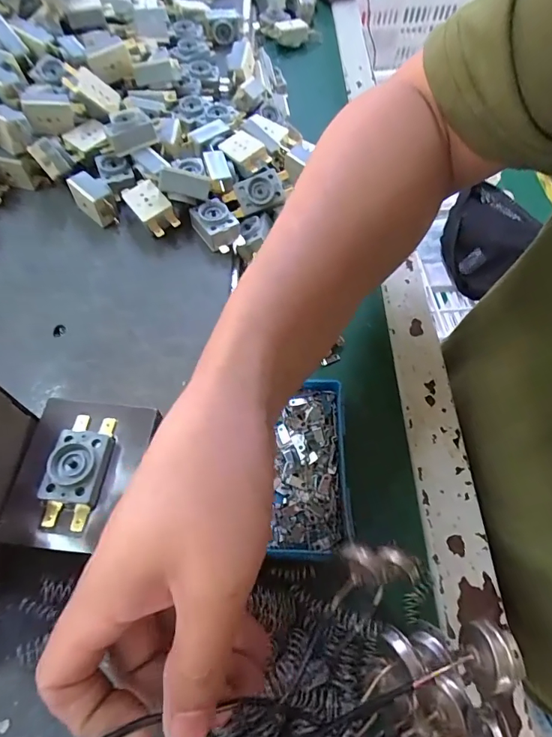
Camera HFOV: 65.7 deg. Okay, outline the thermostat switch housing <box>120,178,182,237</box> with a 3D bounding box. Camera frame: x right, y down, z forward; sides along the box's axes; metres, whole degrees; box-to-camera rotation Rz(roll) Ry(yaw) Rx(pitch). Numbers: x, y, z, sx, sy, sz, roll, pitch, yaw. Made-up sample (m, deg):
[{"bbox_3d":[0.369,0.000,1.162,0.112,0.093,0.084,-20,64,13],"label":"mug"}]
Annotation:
[{"bbox_3d":[-0.100,-0.127,0.342,0.025,0.025,0.047,-31,66,-19],"label":"thermostat switch housing"}]

